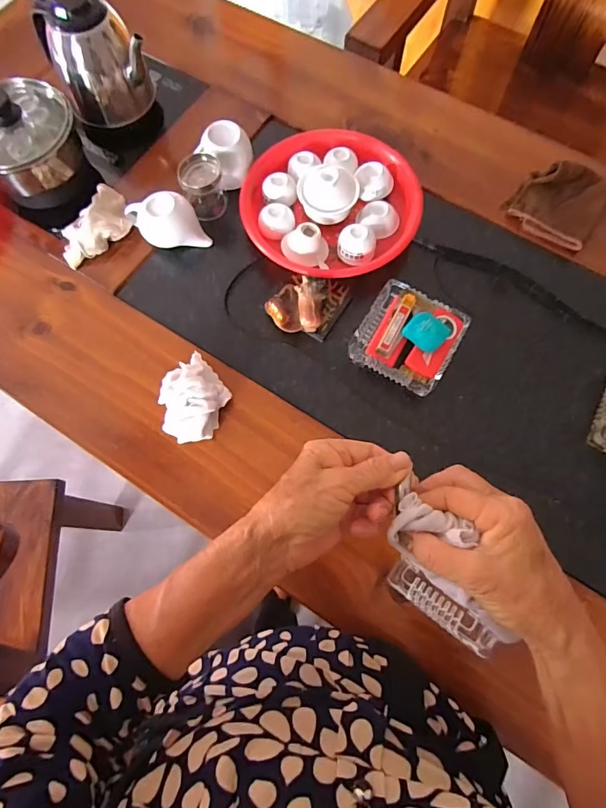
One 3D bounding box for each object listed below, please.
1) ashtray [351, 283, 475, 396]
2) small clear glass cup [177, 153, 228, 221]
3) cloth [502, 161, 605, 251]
[{"bbox_3d":[0.138,-0.092,0.570,0.123,0.064,0.120,29,74,10],"label":"ashtray"},{"bbox_3d":[-0.143,-0.311,0.632,0.058,0.062,0.060,0,71,1],"label":"small clear glass cup"},{"bbox_3d":[0.377,-0.298,0.641,0.121,0.048,0.131,36,75,12],"label":"cloth"}]

